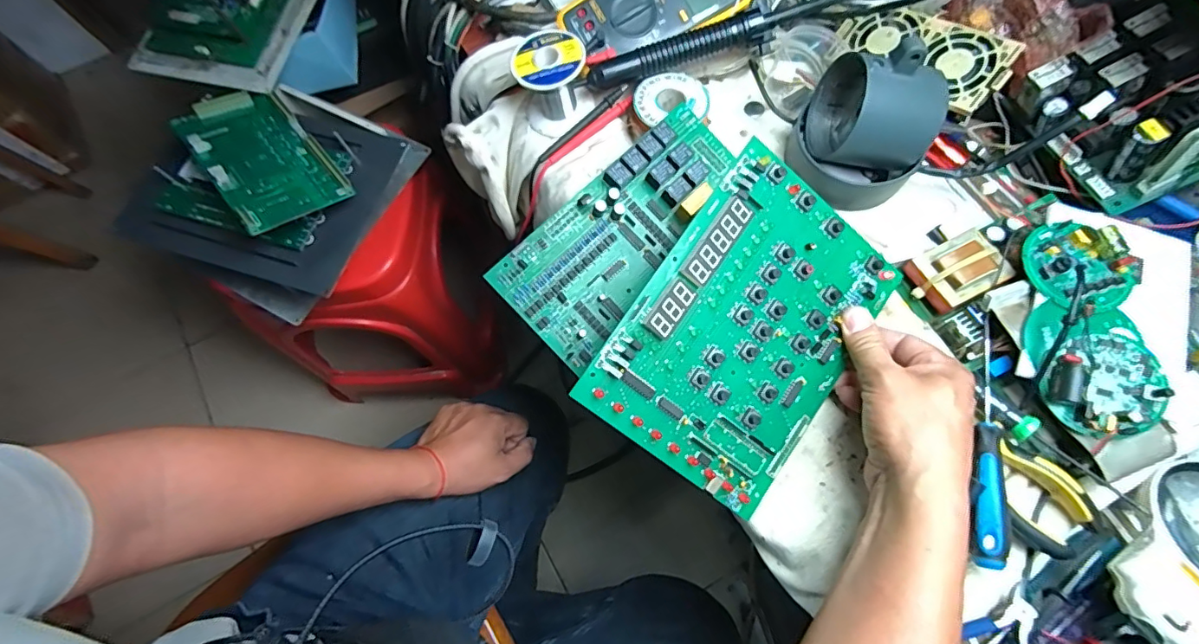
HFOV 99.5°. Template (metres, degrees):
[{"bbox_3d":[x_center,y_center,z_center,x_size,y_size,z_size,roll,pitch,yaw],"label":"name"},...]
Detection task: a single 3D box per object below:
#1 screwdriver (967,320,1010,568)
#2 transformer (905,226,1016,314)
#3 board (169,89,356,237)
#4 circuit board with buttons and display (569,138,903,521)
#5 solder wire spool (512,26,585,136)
[{"bbox_3d":[0.268,0.081,0.352,0.021,0.020,0.165,10,71,6],"label":"screwdriver"},{"bbox_3d":[0.281,-0.040,0.401,0.054,0.033,0.048,-24,71,-6],"label":"transformer"},{"bbox_3d":[-0.402,-0.200,0.601,0.119,0.013,0.212,-36,78,-24],"label":"board"},{"bbox_3d":[0.105,0.008,0.351,0.156,0.009,0.212,37,84,-12],"label":"circuit board with buttons and display"},{"bbox_3d":[-0.044,-0.218,0.467,0.061,0.067,0.052,-21,71,-5],"label":"solder wire spool"}]

